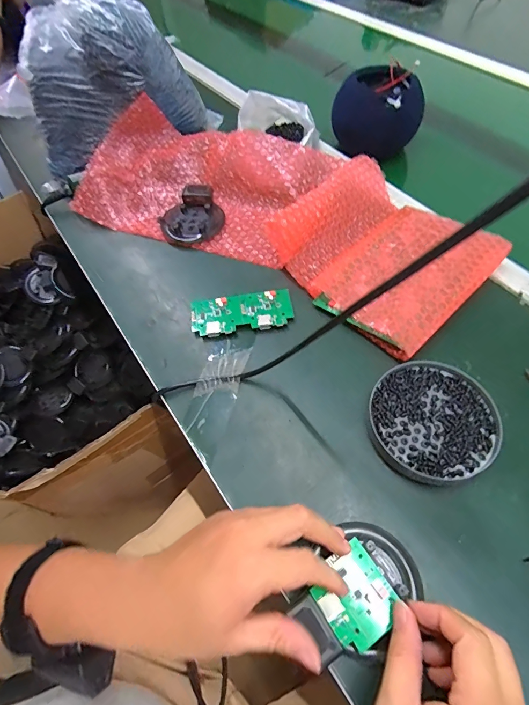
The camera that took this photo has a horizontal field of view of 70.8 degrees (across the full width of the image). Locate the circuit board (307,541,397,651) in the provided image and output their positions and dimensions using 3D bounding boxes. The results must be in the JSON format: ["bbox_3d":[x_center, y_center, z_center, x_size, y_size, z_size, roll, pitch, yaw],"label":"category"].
[{"bbox_3d":[0.067,0.181,0.278,0.053,0.004,0.057,-31,61,-14],"label":"circuit board"}]

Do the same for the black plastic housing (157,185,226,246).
[{"bbox_3d":[-0.105,-0.195,0.526,0.086,0.019,0.095,-25,60,-11],"label":"black plastic housing"}]

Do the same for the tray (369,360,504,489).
[{"bbox_3d":[0.157,0.063,0.350,0.118,0.014,0.111,-2,58,3],"label":"tray"}]

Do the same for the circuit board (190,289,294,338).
[{"bbox_3d":[-0.027,-0.046,0.439,0.117,0.011,0.050,-8,58,-1],"label":"circuit board"}]

